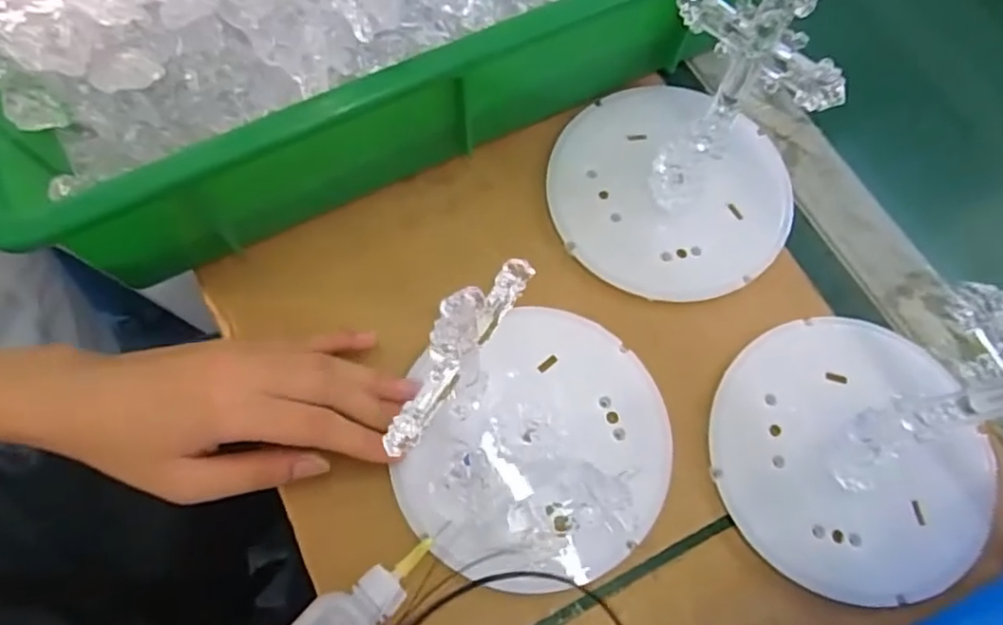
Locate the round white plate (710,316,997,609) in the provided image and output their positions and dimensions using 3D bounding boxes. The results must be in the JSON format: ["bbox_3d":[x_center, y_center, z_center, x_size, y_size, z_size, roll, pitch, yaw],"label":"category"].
[{"bbox_3d":[0.164,0.067,0.307,0.123,0.013,0.125,0,70,-1],"label":"round white plate"}]

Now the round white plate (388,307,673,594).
[{"bbox_3d":[0.018,0.059,0.305,0.119,0.017,0.128,2,69,-6],"label":"round white plate"}]

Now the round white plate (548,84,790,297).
[{"bbox_3d":[0.090,-0.067,0.353,0.127,0.016,0.119,38,73,12],"label":"round white plate"}]

